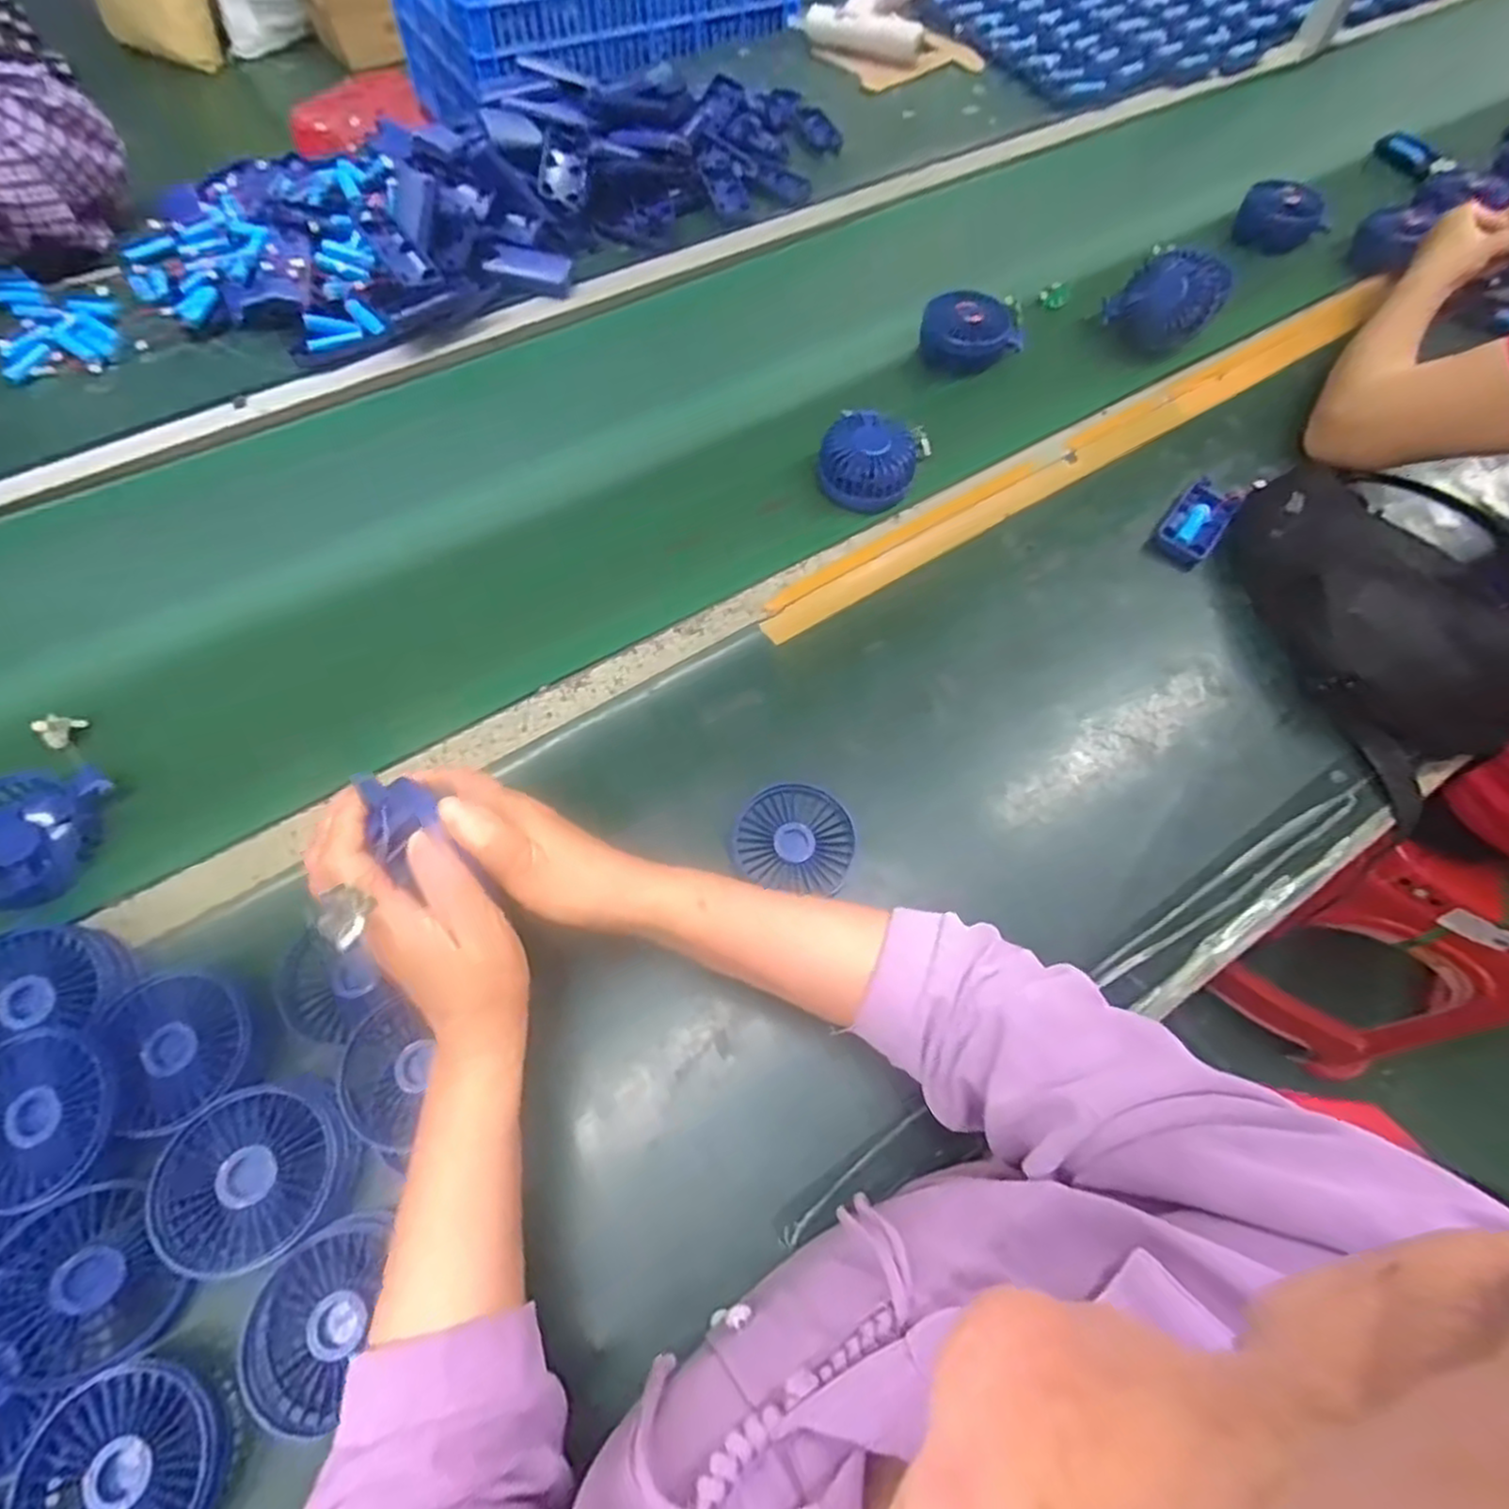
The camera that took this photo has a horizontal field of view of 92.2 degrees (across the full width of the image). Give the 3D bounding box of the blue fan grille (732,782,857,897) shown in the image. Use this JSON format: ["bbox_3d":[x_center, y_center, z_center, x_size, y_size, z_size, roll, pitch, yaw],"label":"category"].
[{"bbox_3d":[0.029,0.064,0.539,0.085,0.035,0.081,4,63,1],"label":"blue fan grille"}]

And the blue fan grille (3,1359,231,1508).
[{"bbox_3d":[-0.314,0.358,0.360,0.097,0.016,0.089,-27,67,-14],"label":"blue fan grille"}]

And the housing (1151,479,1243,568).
[{"bbox_3d":[0.397,-0.209,0.651,0.046,0.019,0.089,39,69,17],"label":"housing"}]

